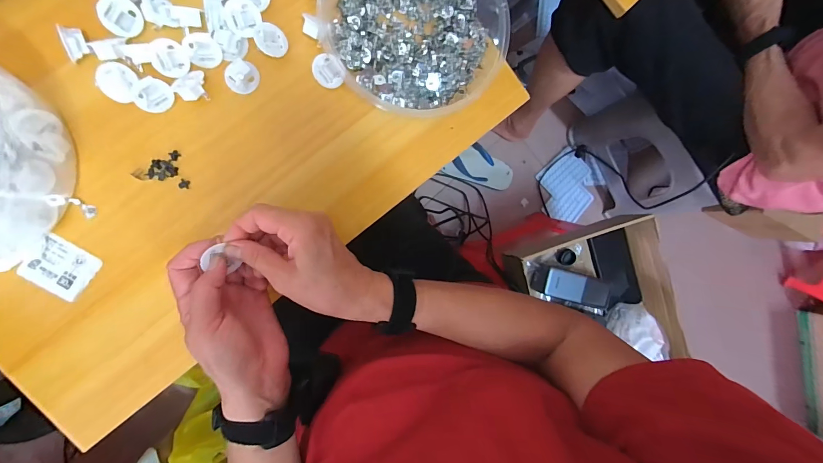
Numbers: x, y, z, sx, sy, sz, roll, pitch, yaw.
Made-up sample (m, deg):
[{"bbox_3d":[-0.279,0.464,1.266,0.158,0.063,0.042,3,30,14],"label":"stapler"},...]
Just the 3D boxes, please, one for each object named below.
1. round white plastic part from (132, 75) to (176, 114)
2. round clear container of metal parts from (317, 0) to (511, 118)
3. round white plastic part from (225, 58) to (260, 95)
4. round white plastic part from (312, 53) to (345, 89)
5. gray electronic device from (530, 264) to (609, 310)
[{"bbox_3d":[-0.249,-0.131,0.336,0.030,0.007,0.033,25,102,-38],"label":"round white plastic part"},{"bbox_3d":[0.003,-0.212,0.357,0.182,0.047,0.177,0,92,-8],"label":"round clear container of metal parts"},{"bbox_3d":[-0.170,-0.155,0.347,0.032,0.013,0.029,-42,97,-5],"label":"round white plastic part"},{"bbox_3d":[-0.085,-0.162,0.354,0.029,0.006,0.032,-39,119,13],"label":"round white plastic part"},{"bbox_3d":[0.295,0.102,0.640,0.138,0.048,0.050,16,90,-8],"label":"gray electronic device"}]

